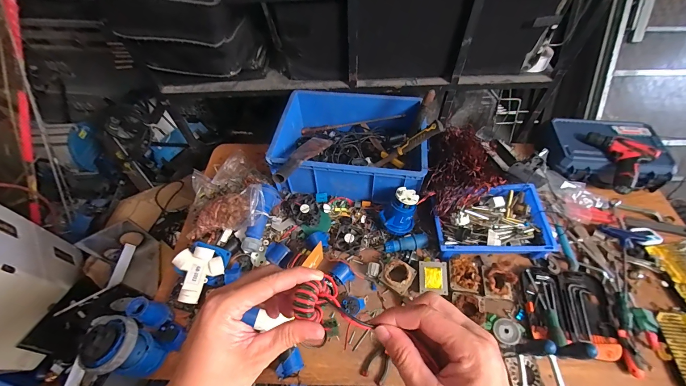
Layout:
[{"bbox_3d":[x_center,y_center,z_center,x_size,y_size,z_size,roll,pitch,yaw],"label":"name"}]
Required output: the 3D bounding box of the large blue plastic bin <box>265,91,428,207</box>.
[{"bbox_3d":[0.030,-0.175,1.014,0.470,0.156,0.405,5,54,6],"label":"large blue plastic bin"}]

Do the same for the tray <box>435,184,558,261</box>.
[{"bbox_3d":[0.426,0.087,0.861,0.316,0.079,0.202,-3,54,0],"label":"tray"}]

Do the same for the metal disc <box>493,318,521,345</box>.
[{"bbox_3d":[0.417,0.352,0.746,0.067,0.011,0.060,-17,55,-10],"label":"metal disc"}]

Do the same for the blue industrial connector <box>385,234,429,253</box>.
[{"bbox_3d":[0.189,0.155,0.871,0.132,0.040,0.045,-9,54,-4],"label":"blue industrial connector"}]

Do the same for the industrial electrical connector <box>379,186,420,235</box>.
[{"bbox_3d":[0.168,0.052,0.875,0.100,0.124,0.098,12,55,11],"label":"industrial electrical connector"}]

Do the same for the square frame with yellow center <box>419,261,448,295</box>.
[{"bbox_3d":[0.245,0.227,0.790,0.072,0.029,0.085,4,54,5],"label":"square frame with yellow center"}]

